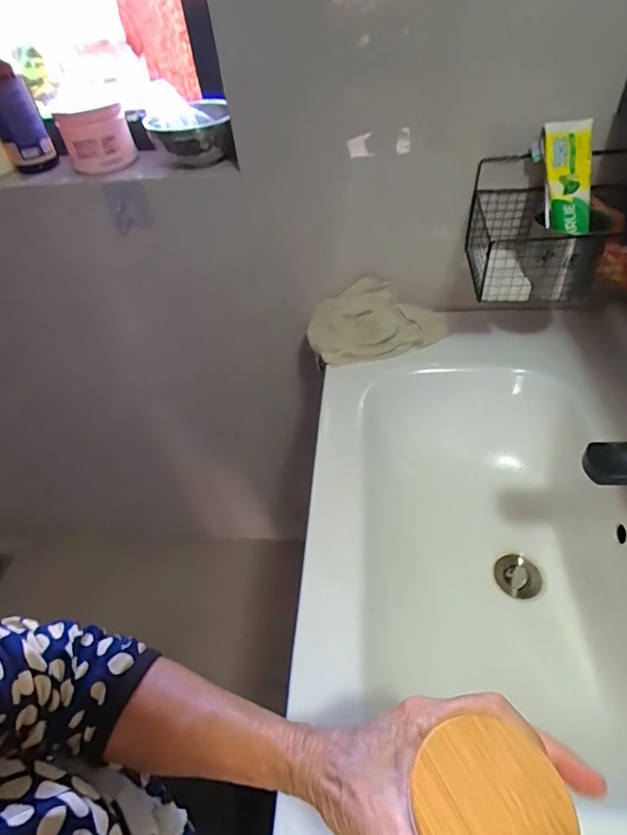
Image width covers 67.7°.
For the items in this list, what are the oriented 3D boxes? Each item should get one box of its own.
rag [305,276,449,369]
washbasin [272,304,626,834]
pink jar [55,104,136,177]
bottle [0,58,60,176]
[{"bbox_3d":[0.102,-0.154,0.757,0.217,0.081,0.137,-9,45,-4],"label":"rag"},{"bbox_3d":[0.242,0.177,0.570,0.476,0.198,0.781,1,45,6],"label":"washbasin"},{"bbox_3d":[-0.321,-0.412,0.703,0.096,0.076,0.105,-20,46,-15],"label":"pink jar"},{"bbox_3d":[-0.458,-0.467,0.708,0.072,0.167,0.074,-24,48,-18],"label":"bottle"}]

